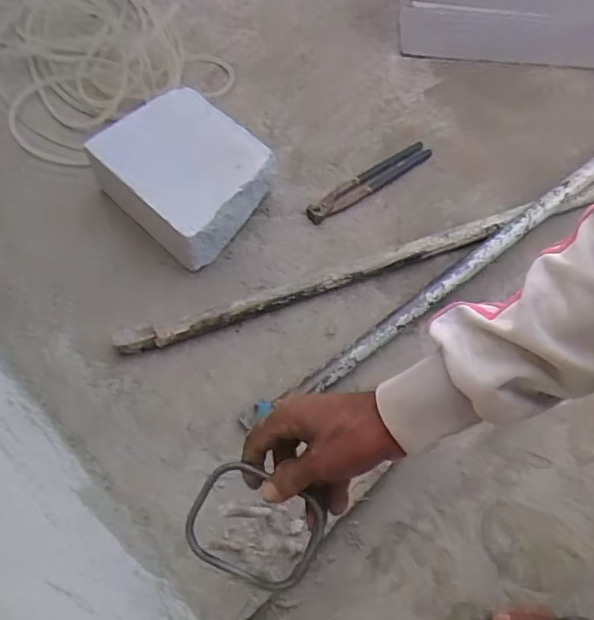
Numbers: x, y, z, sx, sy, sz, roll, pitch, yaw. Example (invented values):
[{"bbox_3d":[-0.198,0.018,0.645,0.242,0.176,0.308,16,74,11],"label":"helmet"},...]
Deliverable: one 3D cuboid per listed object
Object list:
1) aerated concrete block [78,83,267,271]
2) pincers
[{"bbox_3d":[-0.168,-0.210,0.886,0.233,0.110,0.202,40,70,16],"label":"aerated concrete block"},{"bbox_3d":[0.118,-0.215,0.955,0.245,0.015,0.044,-32,70,-15],"label":"pincers"}]

